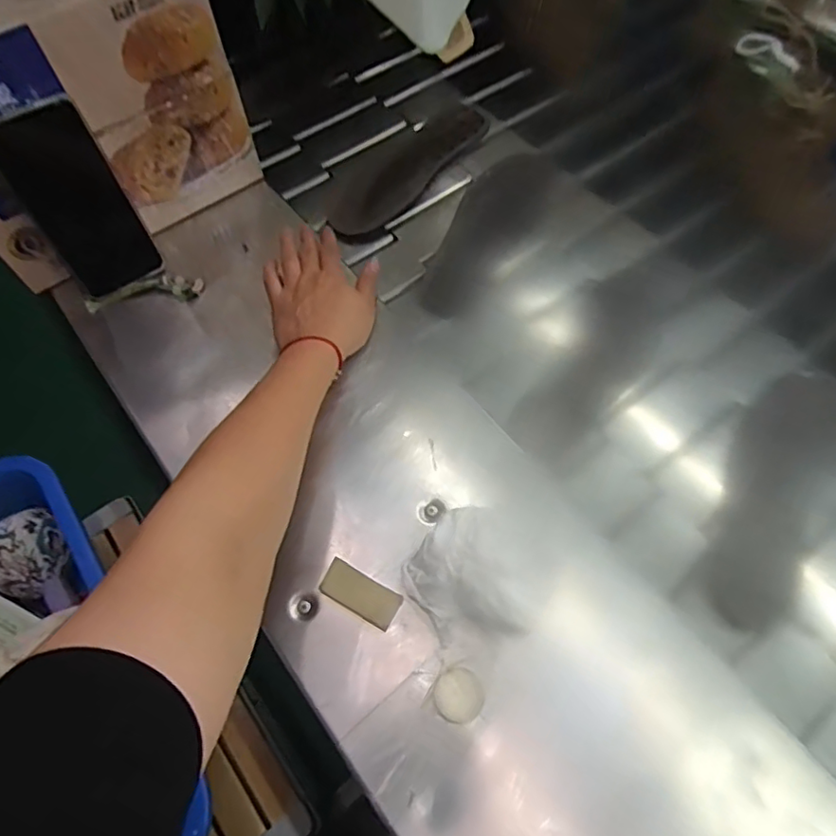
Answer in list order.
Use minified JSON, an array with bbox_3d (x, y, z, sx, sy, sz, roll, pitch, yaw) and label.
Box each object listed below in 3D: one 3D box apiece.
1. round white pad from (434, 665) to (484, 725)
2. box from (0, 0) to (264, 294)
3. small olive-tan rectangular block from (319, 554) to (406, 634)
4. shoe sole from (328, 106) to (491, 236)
[{"bbox_3d":[0.029,0.198,0.425,0.035,0.004,0.034,28,66,15],"label":"round white pad"},{"bbox_3d":[-0.321,-0.293,0.550,0.261,0.205,0.178,-34,64,-16],"label":"box"},{"bbox_3d":[-0.043,0.131,0.446,0.060,0.004,0.028,26,66,14],"label":"small olive-tan rectangular block"},{"bbox_3d":[-0.008,-0.300,0.717,0.073,0.013,0.255,37,69,18],"label":"shoe sole"}]

